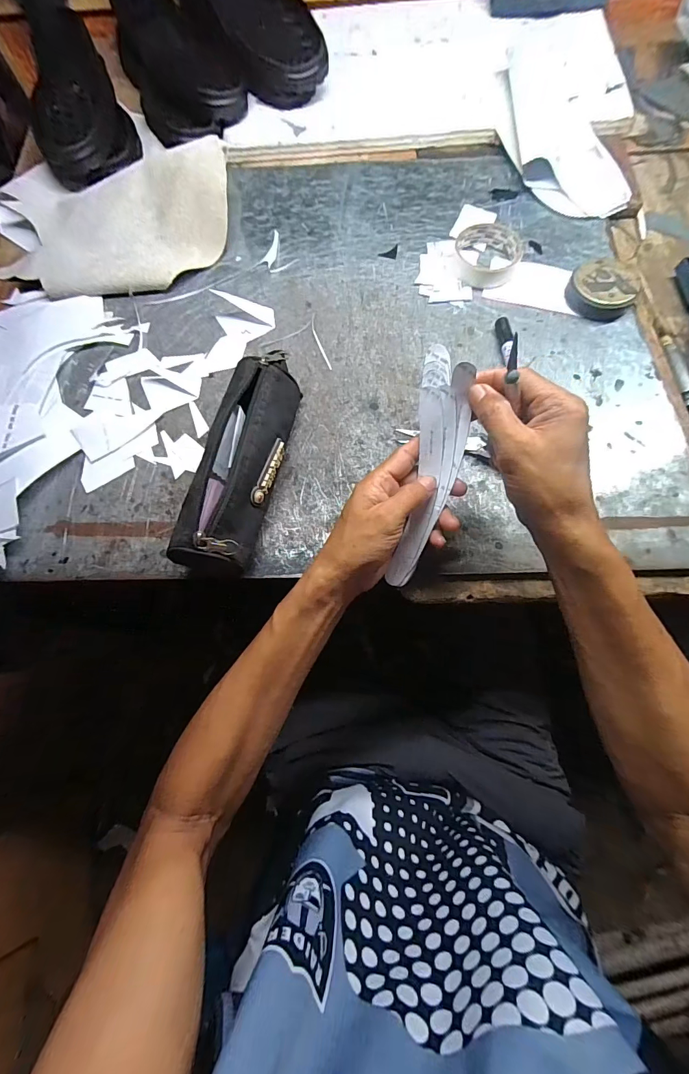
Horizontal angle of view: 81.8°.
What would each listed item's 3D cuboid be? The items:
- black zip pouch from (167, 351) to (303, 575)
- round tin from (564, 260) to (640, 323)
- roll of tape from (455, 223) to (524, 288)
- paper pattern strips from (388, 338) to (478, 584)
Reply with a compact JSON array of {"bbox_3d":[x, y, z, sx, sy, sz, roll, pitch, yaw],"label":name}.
[{"bbox_3d":[-0.095,-0.076,0.390,0.058,0.077,0.234,10,72,5],"label":"black zip pouch"},{"bbox_3d":[0.309,-0.296,0.478,0.076,0.025,0.069,34,75,11],"label":"round tin"},{"bbox_3d":[0.181,-0.357,0.506,0.080,0.023,0.085,0,72,1],"label":"roll of tape"},{"bbox_3d":[0.072,-0.049,0.333,0.041,0.016,0.196,10,107,4],"label":"paper pattern strips"}]

